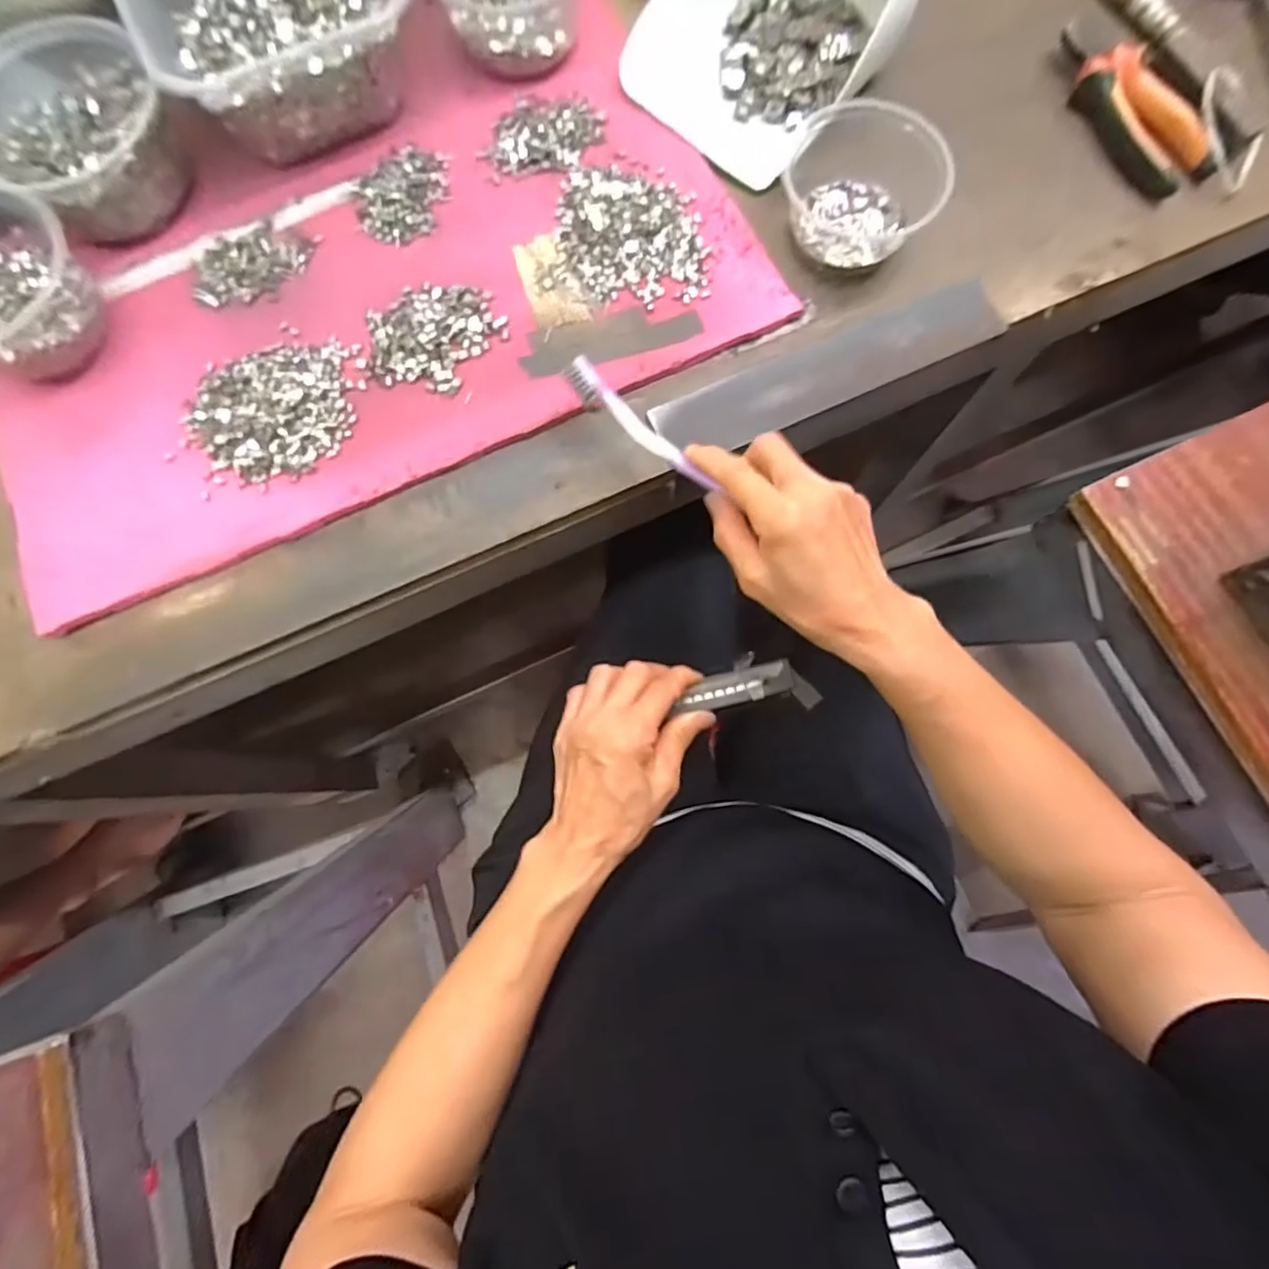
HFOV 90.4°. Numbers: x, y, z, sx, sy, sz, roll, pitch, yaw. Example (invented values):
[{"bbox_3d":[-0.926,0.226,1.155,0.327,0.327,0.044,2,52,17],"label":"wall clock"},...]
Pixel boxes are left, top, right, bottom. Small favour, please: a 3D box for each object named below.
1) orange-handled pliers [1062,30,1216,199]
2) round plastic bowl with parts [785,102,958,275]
[{"bbox_3d":[0.366,-0.386,0.458,0.057,0.032,0.141,-28,80,-6],"label":"orange-handled pliers"},{"bbox_3d":[0.153,-0.313,0.429,0.101,0.052,0.119,2,79,0],"label":"round plastic bowl with parts"}]

